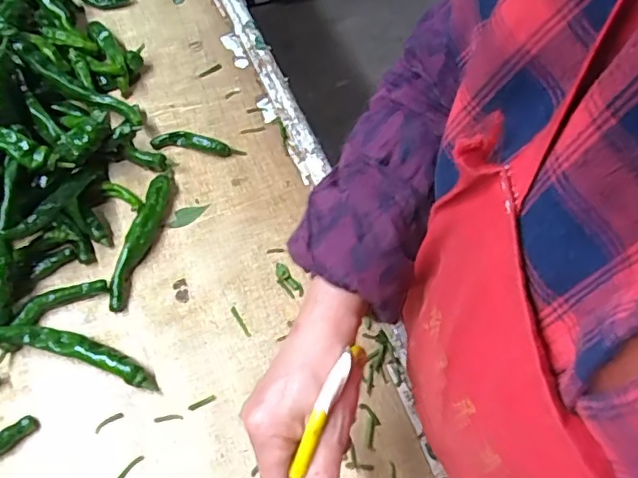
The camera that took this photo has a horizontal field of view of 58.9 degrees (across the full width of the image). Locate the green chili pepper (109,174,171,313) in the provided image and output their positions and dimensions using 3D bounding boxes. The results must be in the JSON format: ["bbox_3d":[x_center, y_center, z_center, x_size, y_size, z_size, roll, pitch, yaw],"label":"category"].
[{"bbox_3d":[-0.183,0.000,0.581,0.024,0.027,0.151,13,62,6],"label":"green chili pepper"}]

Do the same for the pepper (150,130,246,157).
[{"bbox_3d":[-0.139,-0.110,0.644,0.103,0.020,0.019,5,62,2],"label":"pepper"}]

